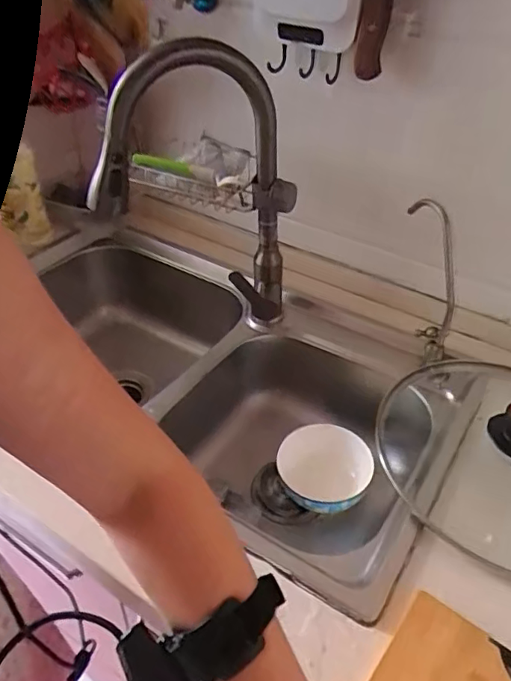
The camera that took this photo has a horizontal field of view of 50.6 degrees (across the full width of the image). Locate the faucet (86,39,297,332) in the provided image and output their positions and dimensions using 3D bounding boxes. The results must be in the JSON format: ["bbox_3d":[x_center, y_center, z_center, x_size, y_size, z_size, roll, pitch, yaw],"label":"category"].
[{"bbox_3d":[-0.075,-0.168,0.724,0.253,0.394,0.103,0,40,-4],"label":"faucet"}]

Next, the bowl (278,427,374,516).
[{"bbox_3d":[0.108,0.186,0.776,0.129,0.052,0.120,2,40,-2],"label":"bowl"}]

